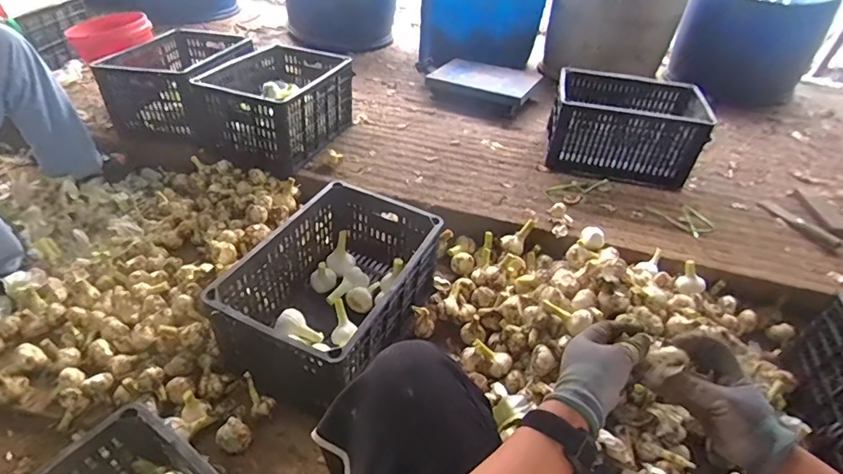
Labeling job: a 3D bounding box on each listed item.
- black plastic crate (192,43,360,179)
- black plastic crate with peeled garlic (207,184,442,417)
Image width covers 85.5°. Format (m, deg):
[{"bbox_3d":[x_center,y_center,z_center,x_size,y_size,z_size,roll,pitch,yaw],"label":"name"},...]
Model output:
[{"bbox_3d":[-0.473,-0.423,1.487,0.357,0.235,0.456,13,41,11],"label":"black plastic crate"},{"bbox_3d":[-0.190,0.112,0.992,0.316,0.218,0.436,20,42,17],"label":"black plastic crate with peeled garlic"}]

